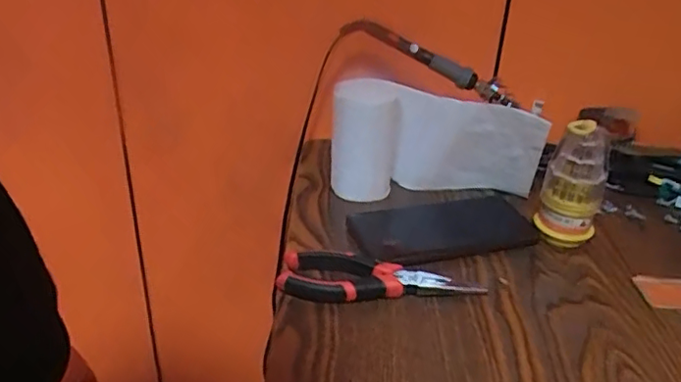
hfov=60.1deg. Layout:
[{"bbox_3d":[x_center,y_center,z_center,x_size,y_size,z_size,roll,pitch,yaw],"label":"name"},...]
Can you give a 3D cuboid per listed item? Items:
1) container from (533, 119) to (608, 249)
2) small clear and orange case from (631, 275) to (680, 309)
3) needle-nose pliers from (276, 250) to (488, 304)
[{"bbox_3d":[0.199,-0.004,0.507,0.046,0.116,0.042,7,30,11],"label":"container"},{"bbox_3d":[0.268,0.083,0.477,0.050,0.010,0.037,5,30,6],"label":"small clear and orange case"},{"bbox_3d":[0.027,0.074,0.459,0.151,0.024,0.048,8,30,12],"label":"needle-nose pliers"}]

